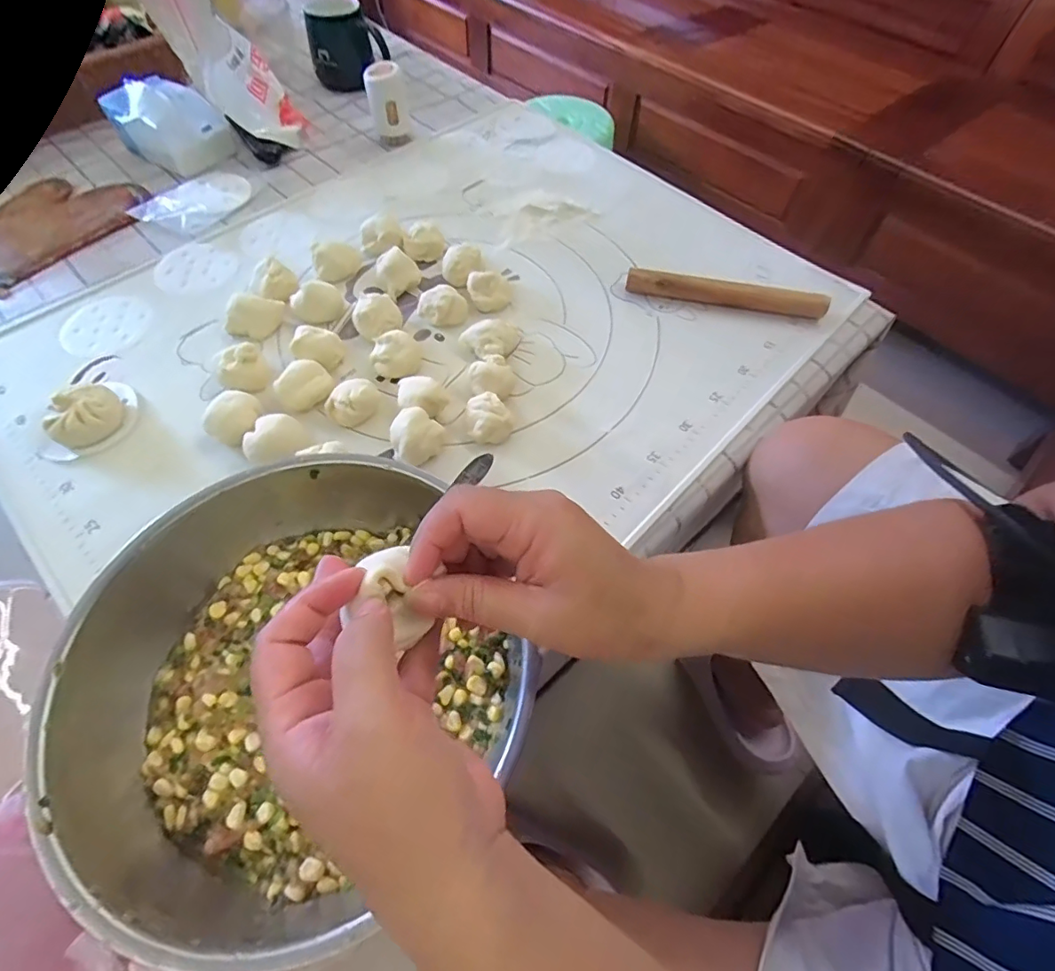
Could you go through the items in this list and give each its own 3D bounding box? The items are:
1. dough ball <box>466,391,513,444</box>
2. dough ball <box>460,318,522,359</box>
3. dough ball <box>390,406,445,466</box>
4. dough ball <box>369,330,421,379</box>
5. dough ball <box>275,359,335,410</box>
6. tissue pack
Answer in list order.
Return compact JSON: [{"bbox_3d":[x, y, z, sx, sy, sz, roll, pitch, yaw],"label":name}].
[{"bbox_3d":[-0.034,-0.060,0.464,0.037,0.025,0.040,1,59,-1],"label":"dough ball"},{"bbox_3d":[-0.035,-0.144,0.517,0.060,0.026,0.042,-10,60,-7],"label":"dough ball"},{"bbox_3d":[-0.095,-0.043,0.448,0.043,0.032,0.047,1,59,-1],"label":"dough ball"},{"bbox_3d":[-0.126,-0.128,0.500,0.041,0.034,0.045,1,59,-1],"label":"dough ball"},{"bbox_3d":[-0.205,-0.092,0.473,0.049,0.031,0.033,-28,64,-17],"label":"dough ball"},{"bbox_3d":[-0.467,-0.468,0.668,0.131,0.074,0.088,26,62,13],"label":"tissue pack"}]

